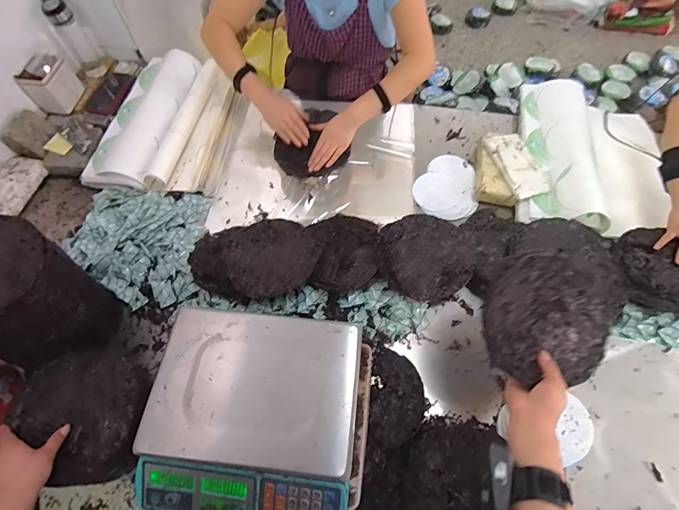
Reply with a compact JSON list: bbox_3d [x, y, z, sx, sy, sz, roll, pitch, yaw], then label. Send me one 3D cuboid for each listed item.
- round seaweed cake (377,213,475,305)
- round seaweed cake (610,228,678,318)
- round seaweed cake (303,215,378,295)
[{"bbox_3d":[0.192,-0.003,0.782,0.195,0.043,0.200,-1,62,1],"label":"round seaweed cake"},{"bbox_3d":[0.699,0.039,0.746,0.181,0.072,0.172,-1,62,1],"label":"round seaweed cake"},{"bbox_3d":[0.008,-0.009,0.785,0.165,0.057,0.198,-1,56,-8],"label":"round seaweed cake"}]

